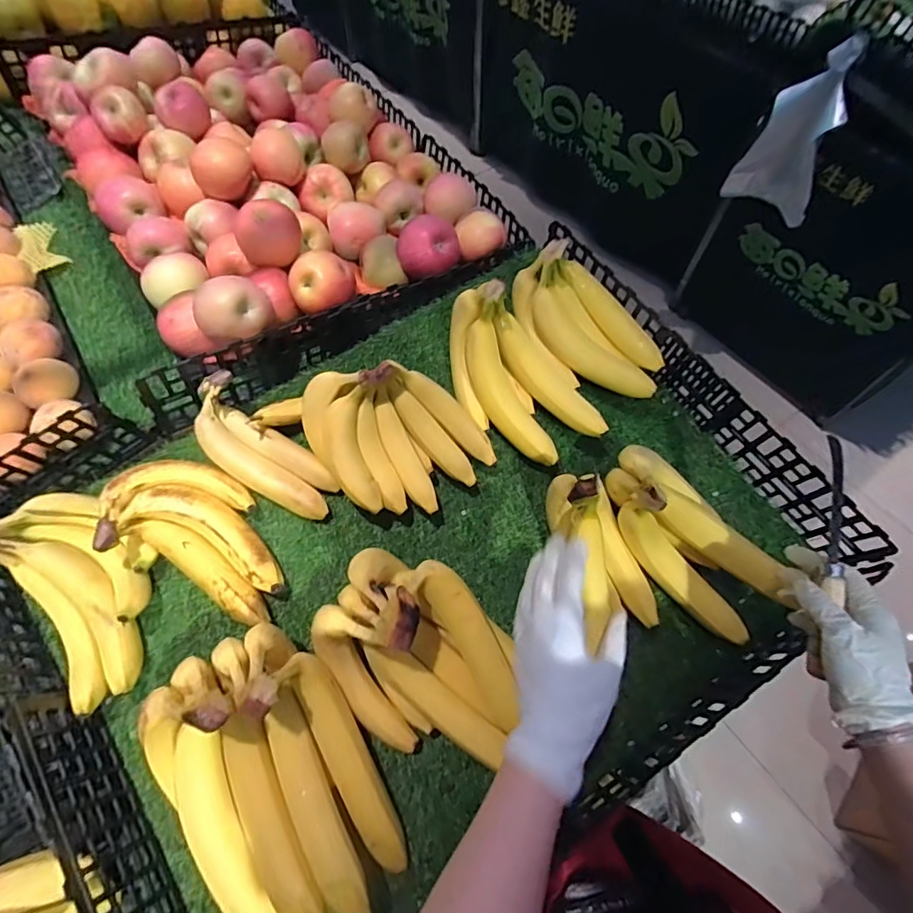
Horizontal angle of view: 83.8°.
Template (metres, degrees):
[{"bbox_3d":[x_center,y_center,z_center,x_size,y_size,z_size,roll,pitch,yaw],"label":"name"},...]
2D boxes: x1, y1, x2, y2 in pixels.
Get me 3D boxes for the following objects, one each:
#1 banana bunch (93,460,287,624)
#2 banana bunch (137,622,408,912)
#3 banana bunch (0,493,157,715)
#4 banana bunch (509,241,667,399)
[{"bbox_3d":[-0.292,0.082,0.586,0.212,0.074,0.133,21,65,11],"label":"banana bunch"},{"bbox_3d":[-0.173,0.297,0.457,0.174,0.132,0.254,-28,66,-13],"label":"banana bunch"},{"bbox_3d":[-0.399,0.140,0.546,0.121,0.070,0.232,-31,84,-14],"label":"banana bunch"},{"bbox_3d":[0.179,-0.184,0.667,0.128,0.132,0.223,-34,68,-15],"label":"banana bunch"}]

